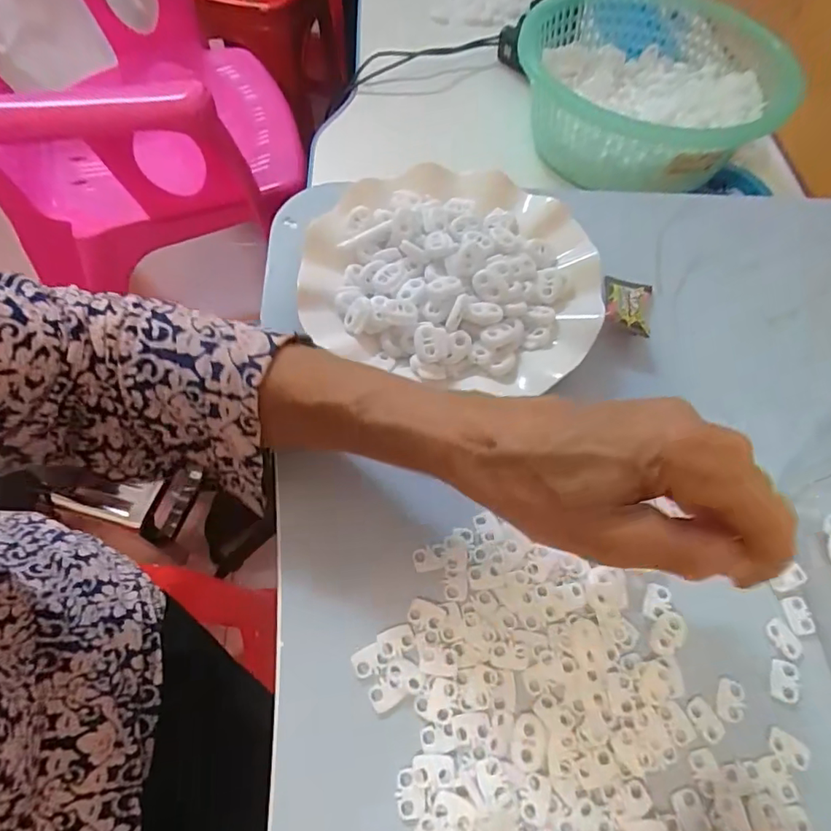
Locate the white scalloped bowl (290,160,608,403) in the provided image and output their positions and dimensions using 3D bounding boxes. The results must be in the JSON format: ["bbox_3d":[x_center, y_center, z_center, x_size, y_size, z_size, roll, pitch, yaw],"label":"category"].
[{"bbox_3d":[0.025,-0.091,0.338,0.181,0.028,0.156,15,61,7],"label":"white scalloped bowl"}]

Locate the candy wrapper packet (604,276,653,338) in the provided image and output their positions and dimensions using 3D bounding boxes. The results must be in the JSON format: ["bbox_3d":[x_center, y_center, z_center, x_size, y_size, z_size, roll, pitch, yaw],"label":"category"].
[{"bbox_3d":[0.138,-0.073,0.346,0.031,0.011,0.049,15,61,7],"label":"candy wrapper packet"}]

